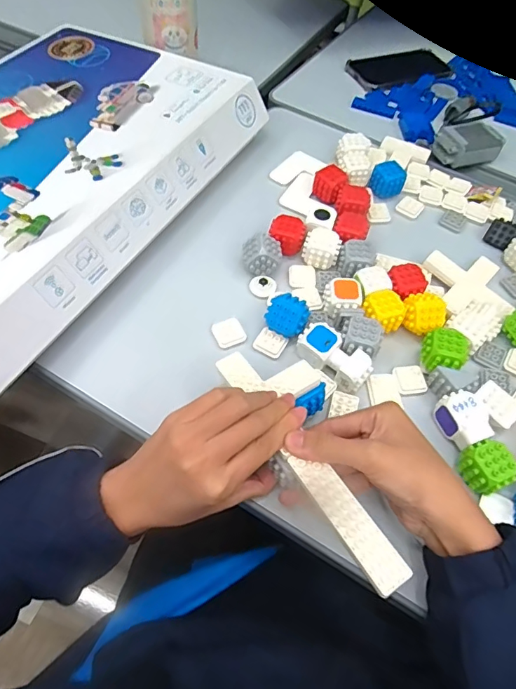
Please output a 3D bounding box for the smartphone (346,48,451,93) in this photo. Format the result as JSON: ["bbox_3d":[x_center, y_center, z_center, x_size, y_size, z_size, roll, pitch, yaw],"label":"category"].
[{"bbox_3d":[0.228,-0.439,0.735,0.174,0.006,0.082,-19,61,-16],"label":"smartphone"}]

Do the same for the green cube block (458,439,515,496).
[{"bbox_3d":[0.183,0.099,0.375,0.031,0.033,0.038,-25,62,-19],"label":"green cube block"}]

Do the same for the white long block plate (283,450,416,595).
[{"bbox_3d":[0.057,0.111,0.306,0.026,0.004,0.104,-28,56,-20],"label":"white long block plate"}]

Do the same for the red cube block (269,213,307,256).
[{"bbox_3d":[0.032,-0.115,0.500,0.037,0.034,0.033,10,57,2],"label":"red cube block"}]

